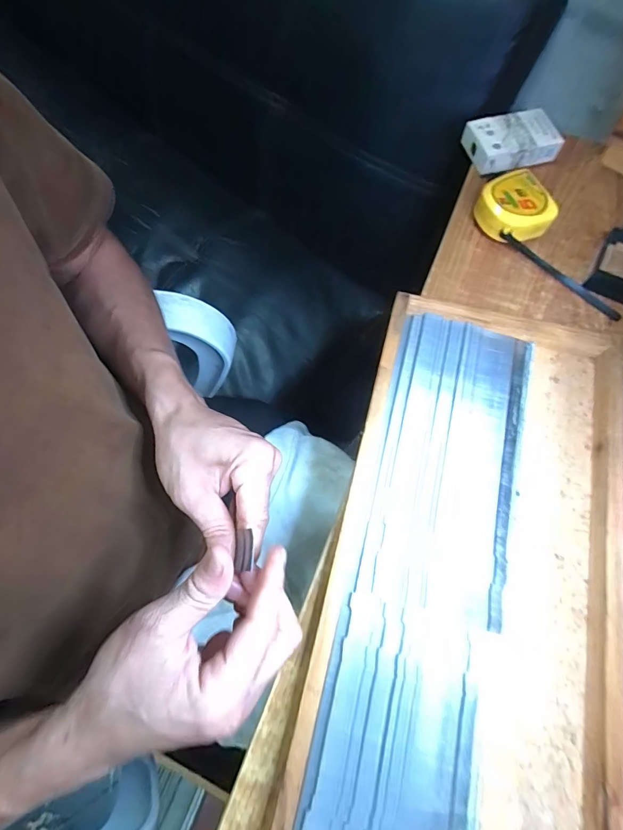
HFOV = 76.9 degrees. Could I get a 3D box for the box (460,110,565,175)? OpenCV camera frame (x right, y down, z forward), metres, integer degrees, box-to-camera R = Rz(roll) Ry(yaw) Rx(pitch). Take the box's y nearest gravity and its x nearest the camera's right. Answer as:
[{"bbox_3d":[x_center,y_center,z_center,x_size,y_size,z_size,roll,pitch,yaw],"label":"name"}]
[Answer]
[{"bbox_3d":[0.218,-0.297,0.427,0.085,0.027,0.062,-11,70,-3],"label":"box"}]

